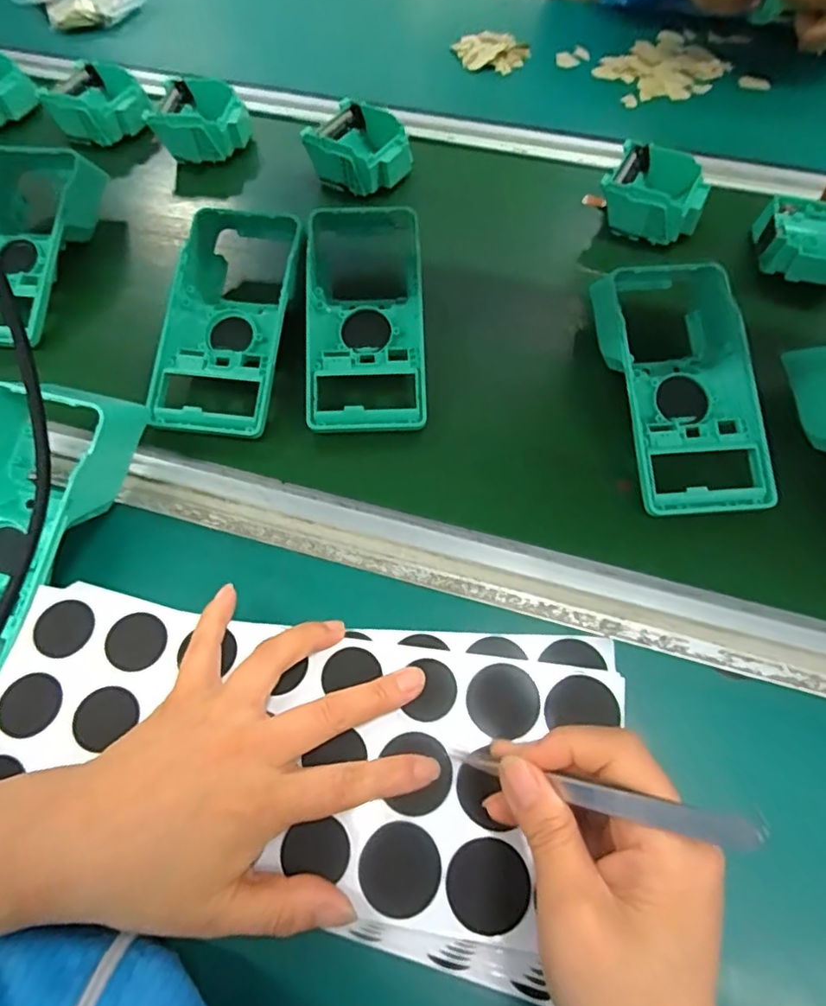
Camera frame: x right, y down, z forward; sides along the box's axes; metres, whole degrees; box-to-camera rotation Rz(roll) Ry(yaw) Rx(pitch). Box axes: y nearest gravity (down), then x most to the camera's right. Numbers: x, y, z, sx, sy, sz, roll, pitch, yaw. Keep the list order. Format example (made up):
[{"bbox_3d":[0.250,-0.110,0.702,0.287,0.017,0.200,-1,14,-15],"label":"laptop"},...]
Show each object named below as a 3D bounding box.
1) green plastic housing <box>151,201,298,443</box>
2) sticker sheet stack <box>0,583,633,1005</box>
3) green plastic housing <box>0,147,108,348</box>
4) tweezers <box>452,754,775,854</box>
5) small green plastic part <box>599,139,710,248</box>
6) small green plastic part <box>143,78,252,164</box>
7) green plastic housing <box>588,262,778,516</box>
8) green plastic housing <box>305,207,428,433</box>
[{"bbox_3d":[-0.128,-0.133,0.419,0.089,0.050,0.178,6,61,5],"label":"green plastic housing"},{"bbox_3d":[-0.057,0.117,0.281,0.291,0.026,0.140,9,63,6],"label":"sticker sheet stack"},{"bbox_3d":[-0.313,-0.203,0.464,0.110,0.052,0.178,-5,60,-2],"label":"green plastic housing"},{"bbox_3d":[0.061,0.108,0.222,0.007,0.133,0.010,38,60,-26],"label":"tweezers"},{"bbox_3d":[0.203,-0.260,0.494,0.078,0.035,0.078,22,63,13],"label":"small green plastic part"},{"bbox_3d":[-0.203,-0.369,0.564,0.096,0.036,0.095,-11,61,-5],"label":"small green plastic part"},{"bbox_3d":[0.178,-0.086,0.385,0.094,0.051,0.186,-7,61,-3],"label":"green plastic housing"},{"bbox_3d":[-0.035,-0.142,0.421,0.081,0.052,0.190,-3,60,0],"label":"green plastic housing"}]

